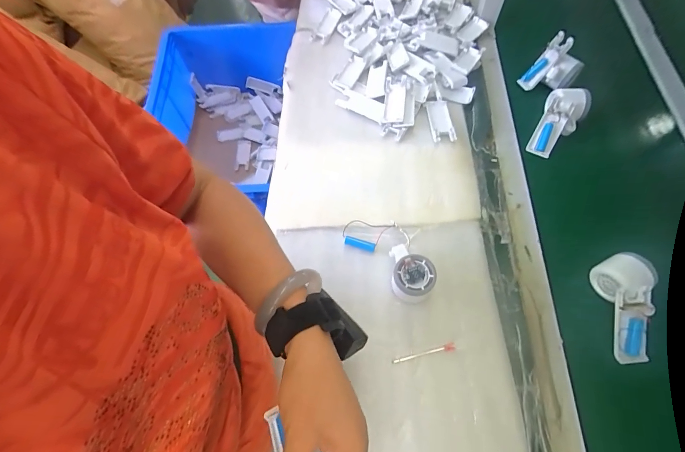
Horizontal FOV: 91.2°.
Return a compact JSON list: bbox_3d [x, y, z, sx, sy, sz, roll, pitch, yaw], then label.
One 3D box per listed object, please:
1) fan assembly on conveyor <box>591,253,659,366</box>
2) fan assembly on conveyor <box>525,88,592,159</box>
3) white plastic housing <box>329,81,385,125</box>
[{"bbox_3d":[0.393,0.112,0.465,0.061,0.050,0.146,3,80,5],"label":"fan assembly on conveyor"},{"bbox_3d":[0.401,-0.200,0.624,0.068,0.038,0.154,35,86,18],"label":"fan assembly on conveyor"},{"bbox_3d":[0.024,-0.245,0.664,0.138,0.014,0.040,29,69,17],"label":"white plastic housing"}]

